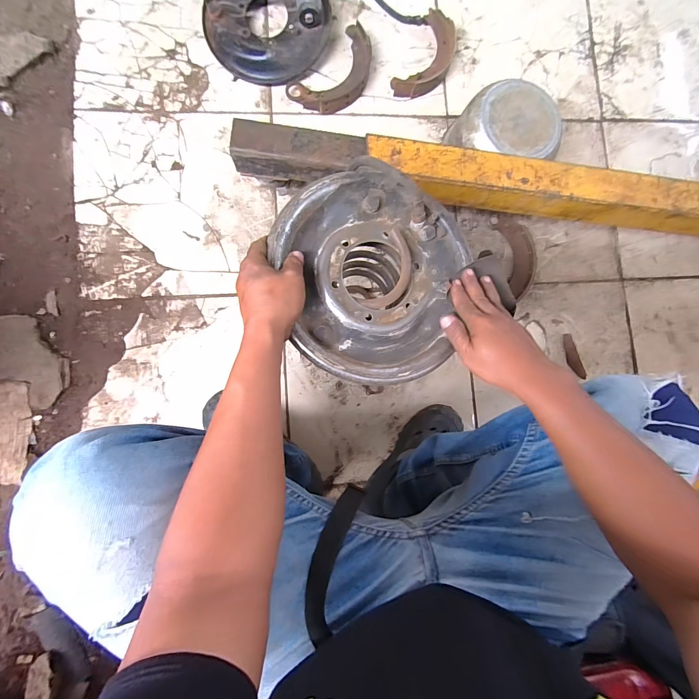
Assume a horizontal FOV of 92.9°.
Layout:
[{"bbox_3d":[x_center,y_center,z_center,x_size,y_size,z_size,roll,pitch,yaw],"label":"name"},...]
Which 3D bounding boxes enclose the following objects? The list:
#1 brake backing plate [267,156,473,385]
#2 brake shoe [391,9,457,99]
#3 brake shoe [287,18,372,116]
[{"bbox_3d":[0.025,-0.095,0.414,0.237,0.050,0.257,0,88,-6],"label":"brake backing plate"},{"bbox_3d":[0.182,-0.667,0.765,0.097,0.035,0.215,28,85,-4],"label":"brake shoe"},{"bbox_3d":[-0.025,-0.608,0.742,0.216,0.033,0.119,-45,93,-6],"label":"brake shoe"}]

